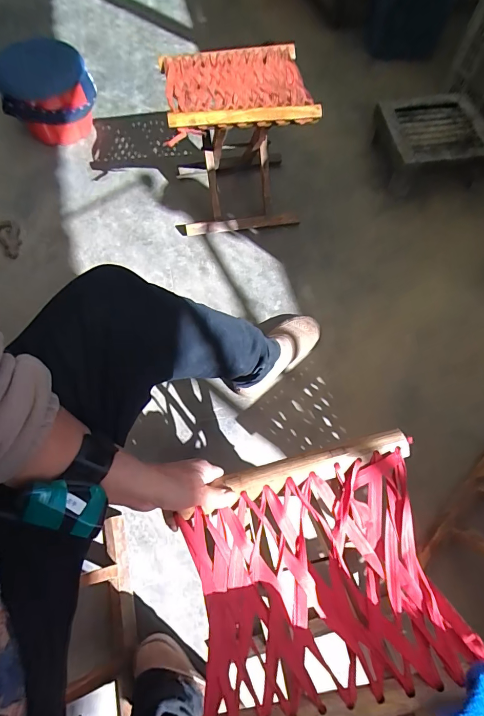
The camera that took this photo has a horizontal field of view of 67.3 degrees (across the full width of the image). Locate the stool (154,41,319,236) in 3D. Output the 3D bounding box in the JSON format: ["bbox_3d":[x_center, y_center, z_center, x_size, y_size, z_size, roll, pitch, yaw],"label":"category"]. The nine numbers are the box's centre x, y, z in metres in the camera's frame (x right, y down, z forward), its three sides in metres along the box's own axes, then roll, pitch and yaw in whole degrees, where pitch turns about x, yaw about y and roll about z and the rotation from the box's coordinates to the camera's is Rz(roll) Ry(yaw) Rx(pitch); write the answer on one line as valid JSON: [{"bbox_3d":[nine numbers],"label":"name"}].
[{"bbox_3d":[-0.009,-0.524,0.916,0.333,0.314,0.267,-4,66,0],"label":"stool"}]

